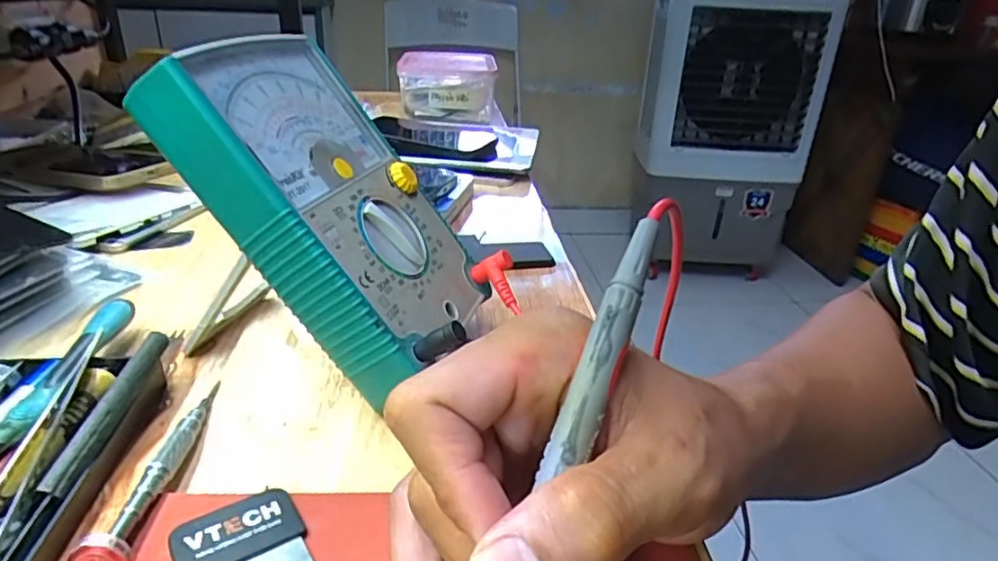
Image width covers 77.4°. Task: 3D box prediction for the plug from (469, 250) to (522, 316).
[{"bbox_3d":[0.001,0.001,0.327,0.020,0.019,0.034,-10,51,-22],"label":"plug"}]

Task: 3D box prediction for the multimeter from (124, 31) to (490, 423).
[{"bbox_3d":[-0.073,-0.035,0.289,0.035,0.156,0.103,-28,14,33],"label":"multimeter"}]

